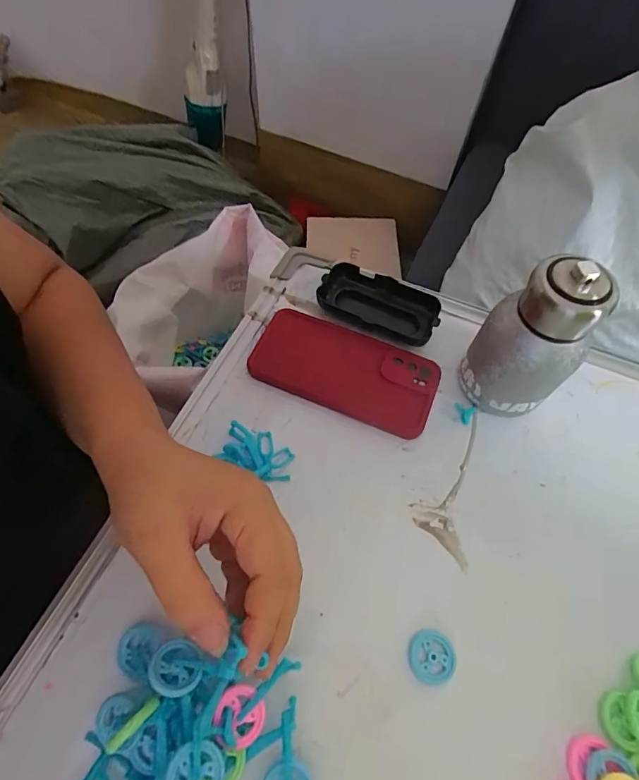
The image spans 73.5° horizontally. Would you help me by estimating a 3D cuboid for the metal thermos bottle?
[{"bbox_3d":[0.153,-0.033,0.319,0.059,0.136,0.060,3,61,-1],"label":"metal thermos bottle"}]

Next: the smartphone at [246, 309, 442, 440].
[{"bbox_3d":[0.020,-0.020,0.378,0.163,0.014,0.075,22,63,9],"label":"smartphone"}]

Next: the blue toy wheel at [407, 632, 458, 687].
[{"bbox_3d":[0.074,0.175,0.279,0.030,0.006,0.030,1,61,-2],"label":"blue toy wheel"}]

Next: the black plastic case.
[{"bbox_3d":[0.055,-0.079,0.399,0.107,0.023,0.055,24,63,10],"label":"black plastic case"}]

